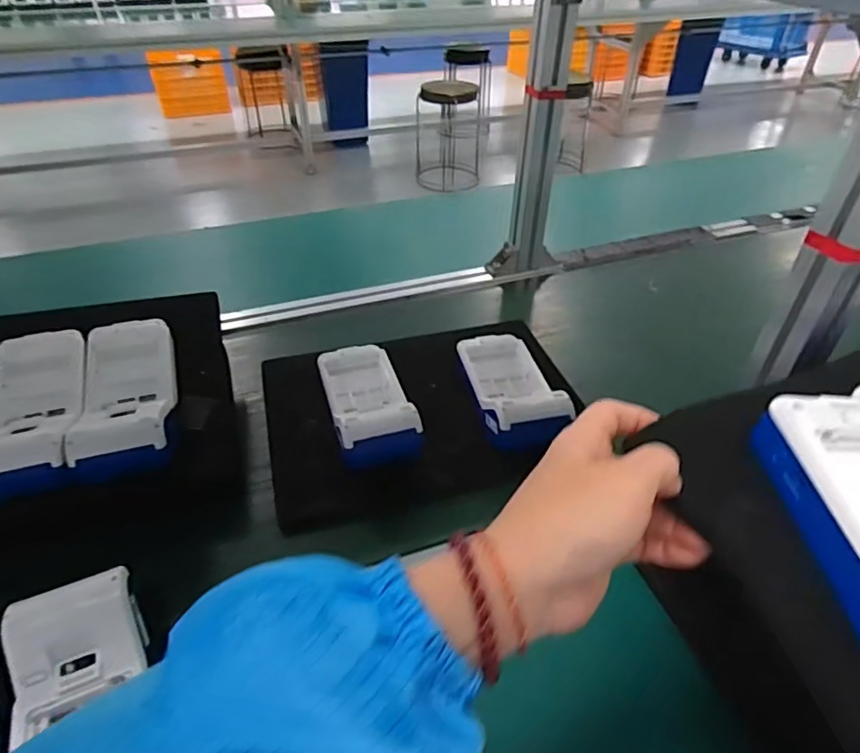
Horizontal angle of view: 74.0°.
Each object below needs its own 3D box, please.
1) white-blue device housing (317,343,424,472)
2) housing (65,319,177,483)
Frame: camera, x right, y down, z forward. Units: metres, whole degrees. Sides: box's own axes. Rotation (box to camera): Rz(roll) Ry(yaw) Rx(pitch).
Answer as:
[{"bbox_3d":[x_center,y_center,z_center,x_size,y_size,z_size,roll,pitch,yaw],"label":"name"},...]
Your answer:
[{"bbox_3d":[-0.070,0.024,0.614,0.087,0.055,0.200,-11,42,-13],"label":"white-blue device housing"},{"bbox_3d":[-0.292,0.014,0.549,0.084,0.035,0.189,-12,42,-15],"label":"housing"}]

